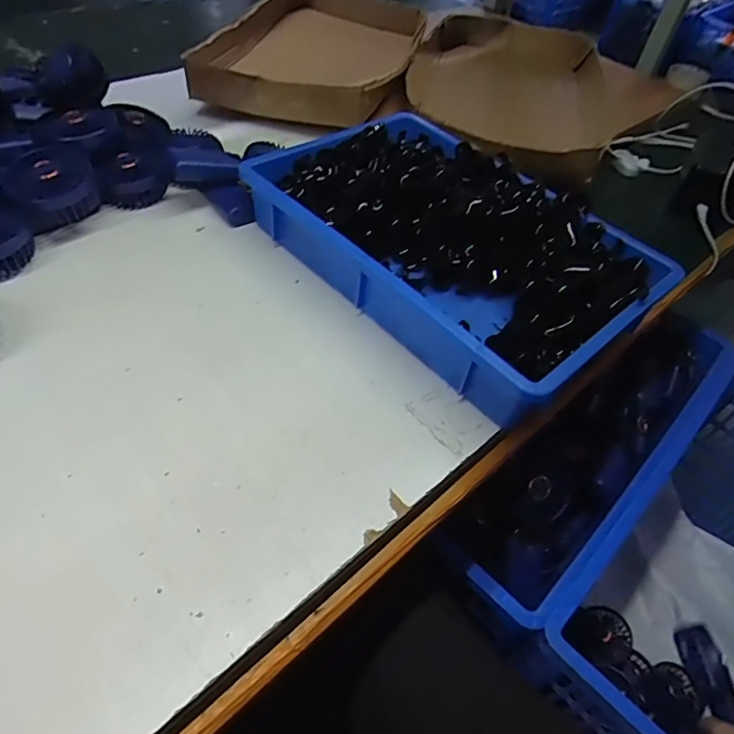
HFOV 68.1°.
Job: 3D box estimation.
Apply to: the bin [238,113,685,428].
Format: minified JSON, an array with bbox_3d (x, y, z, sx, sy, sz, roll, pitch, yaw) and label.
[{"bbox_3d":[0.095,-0.145,0.621,0.281,0.081,0.422,-32,59,-30],"label":"bin"}]

